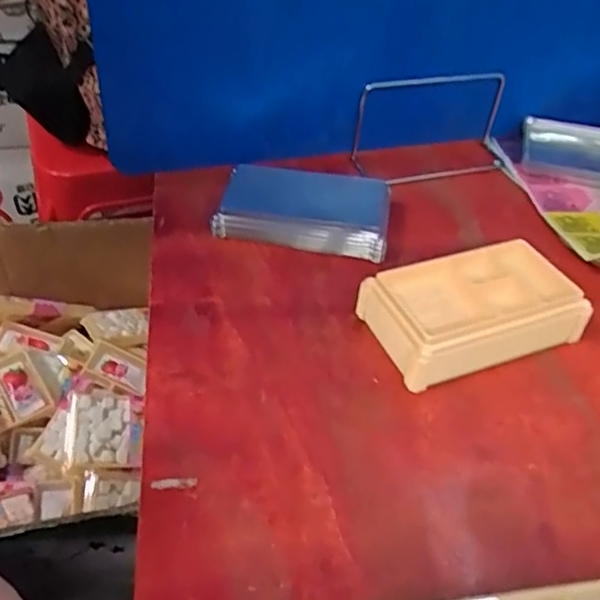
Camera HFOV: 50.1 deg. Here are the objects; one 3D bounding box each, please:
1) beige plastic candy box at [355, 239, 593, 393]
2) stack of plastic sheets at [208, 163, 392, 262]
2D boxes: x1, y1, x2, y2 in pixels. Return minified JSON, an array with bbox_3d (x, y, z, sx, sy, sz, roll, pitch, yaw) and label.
[{"bbox_3d":[0.121,0.007,0.452,0.138,0.040,0.080,-15,46,-20],"label":"beige plastic candy box"},{"bbox_3d":[0.004,-0.074,0.532,0.137,0.032,0.077,10,43,5],"label":"stack of plastic sheets"}]

